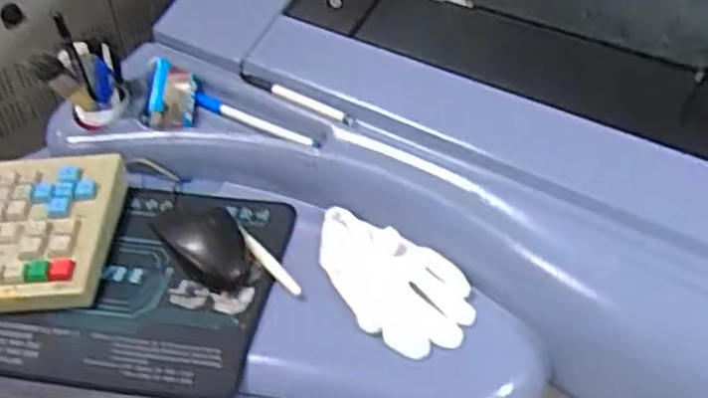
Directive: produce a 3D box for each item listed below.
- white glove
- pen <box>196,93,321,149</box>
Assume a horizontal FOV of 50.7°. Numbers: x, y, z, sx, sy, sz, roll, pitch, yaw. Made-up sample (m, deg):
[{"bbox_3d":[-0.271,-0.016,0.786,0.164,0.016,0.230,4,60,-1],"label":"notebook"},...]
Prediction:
[{"bbox_3d":[0.022,0.064,0.599,0.156,0.017,0.083,30,51,31],"label":"white glove"},{"bbox_3d":[-0.092,-0.071,0.691,0.144,0.009,0.012,24,49,27],"label":"pen"}]

